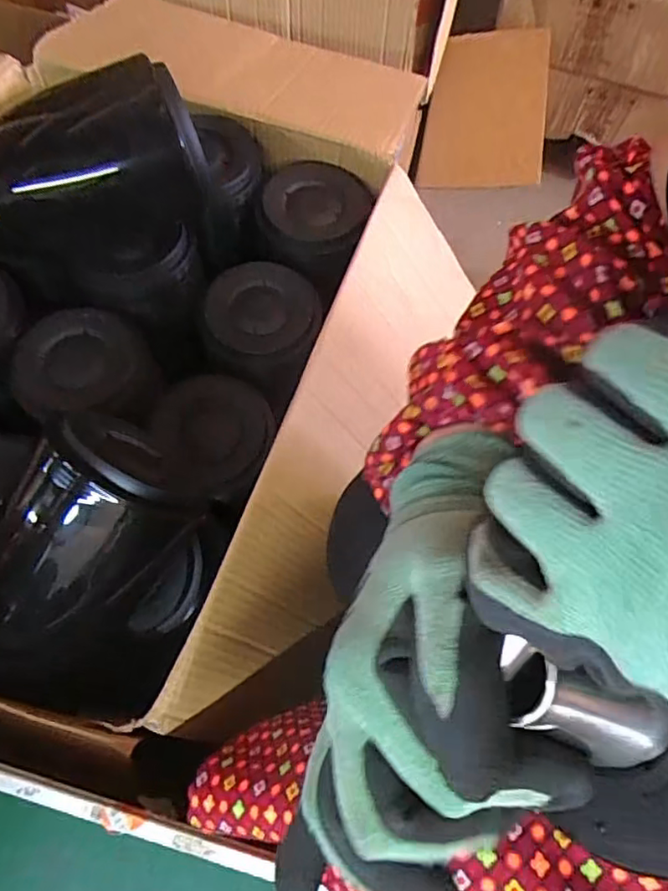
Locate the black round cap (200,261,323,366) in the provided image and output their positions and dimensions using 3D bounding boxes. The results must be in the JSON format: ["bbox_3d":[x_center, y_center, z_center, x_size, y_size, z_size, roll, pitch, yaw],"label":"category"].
[{"bbox_3d":[-0.072,-0.136,0.577,0.113,0.019,0.111,-1,66,-4],"label":"black round cap"}]

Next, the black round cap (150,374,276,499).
[{"bbox_3d":[-0.115,-0.016,0.552,0.110,0.035,0.108,-24,70,-13],"label":"black round cap"}]

